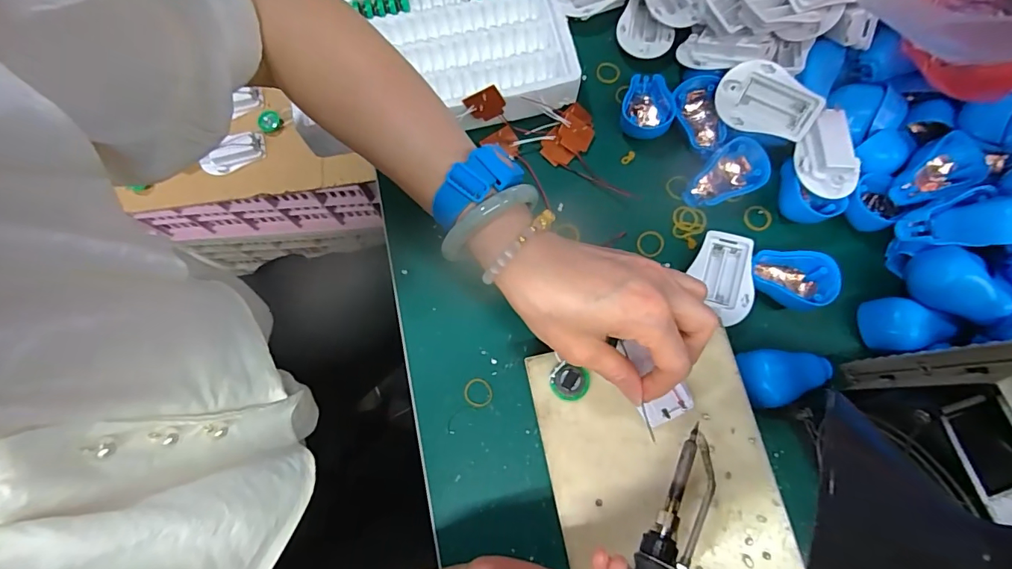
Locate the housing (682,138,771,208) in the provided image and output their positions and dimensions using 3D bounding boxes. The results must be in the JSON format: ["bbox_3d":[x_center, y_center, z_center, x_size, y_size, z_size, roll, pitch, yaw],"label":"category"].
[{"bbox_3d":[0.190,-0.091,0.403,0.065,0.036,0.045,-36,78,-8],"label":"housing"}]

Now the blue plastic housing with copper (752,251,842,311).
[{"bbox_3d":[0.235,-0.002,0.383,0.057,0.033,0.045,9,76,3],"label":"blue plastic housing with copper"}]

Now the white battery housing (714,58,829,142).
[{"bbox_3d":[0.220,-0.155,0.395,0.080,0.013,0.052,29,120,6],"label":"white battery housing"}]

